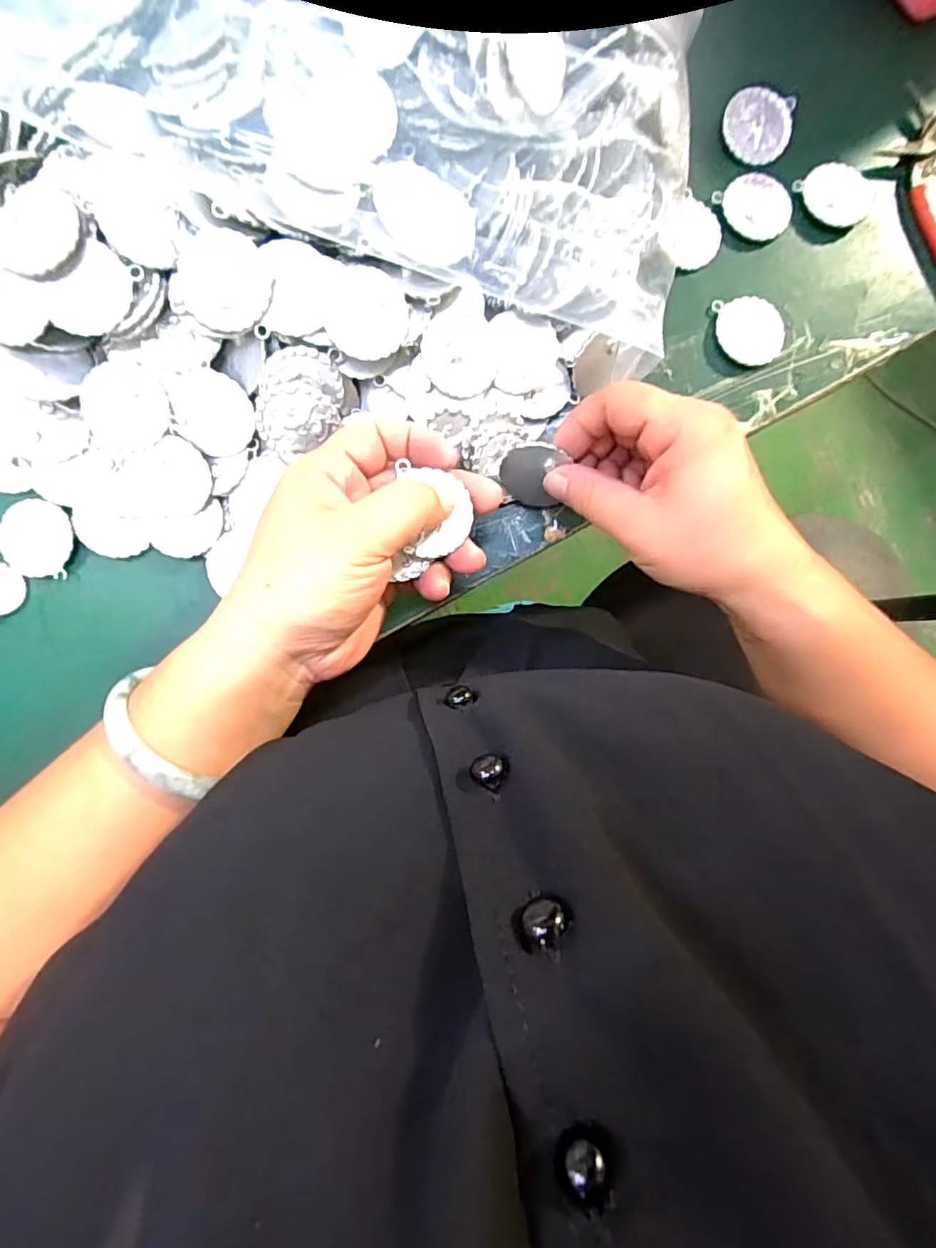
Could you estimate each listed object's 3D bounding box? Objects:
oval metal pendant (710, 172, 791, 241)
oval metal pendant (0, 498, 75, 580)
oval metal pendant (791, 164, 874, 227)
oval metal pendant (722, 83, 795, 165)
[{"bbox_3d":[0.156,-0.226,0.305,0.038,0.004,0.037,-26,93,-6],"label":"oval metal pendant"},{"bbox_3d":[-0.213,-0.042,0.278,0.037,0.004,0.037,20,88,-6],"label":"oval metal pendant"},{"bbox_3d":[0.201,-0.234,0.307,0.038,0.004,0.037,-37,94,-5],"label":"oval metal pendant"},{"bbox_3d":[0.157,-0.269,0.305,0.038,0.006,0.036,4,90,-7],"label":"oval metal pendant"}]

